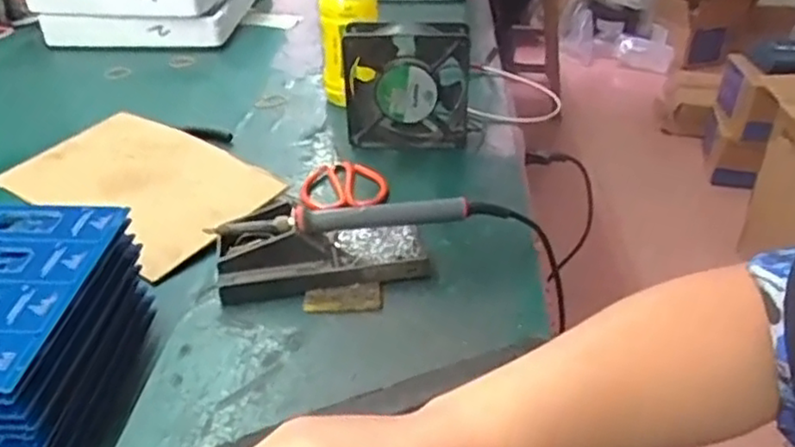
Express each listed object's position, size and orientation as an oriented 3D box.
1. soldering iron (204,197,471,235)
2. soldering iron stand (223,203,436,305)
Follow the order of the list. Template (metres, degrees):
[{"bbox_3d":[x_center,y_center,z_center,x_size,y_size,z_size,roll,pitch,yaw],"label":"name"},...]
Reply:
[{"bbox_3d":[-0.043,-0.004,0.529,0.196,0.020,0.017,-6,35,-8],"label":"soldering iron"},{"bbox_3d":[-0.057,0.024,0.530,0.158,0.045,0.062,-5,35,-7],"label":"soldering iron stand"}]

